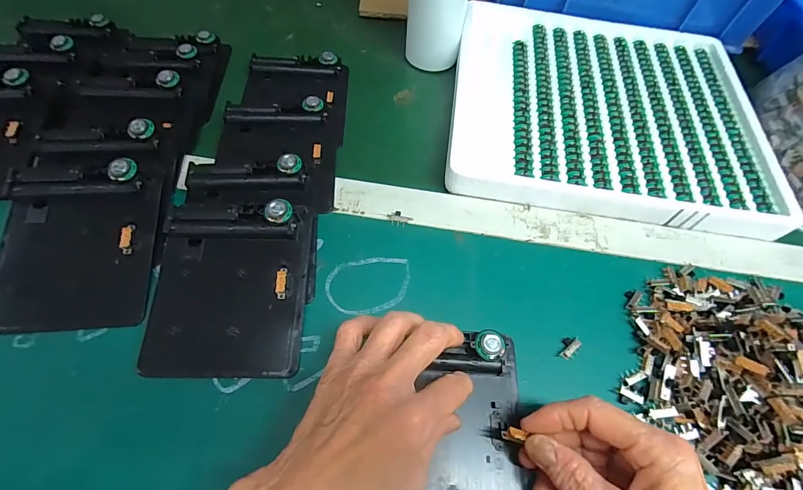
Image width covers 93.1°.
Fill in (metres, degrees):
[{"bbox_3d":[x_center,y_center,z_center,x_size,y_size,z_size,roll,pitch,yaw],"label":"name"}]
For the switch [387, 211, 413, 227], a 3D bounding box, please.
[{"bbox_3d":[-0.001,-0.023,0.336,0.022,0.004,0.014,5,58,-2],"label":"switch"}]

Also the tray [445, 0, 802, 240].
[{"bbox_3d":[0.213,-0.153,0.415,0.315,0.031,0.287,7,60,0],"label":"tray"}]

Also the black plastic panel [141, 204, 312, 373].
[{"bbox_3d":[-0.127,0.028,0.280,0.112,0.035,0.126,1,60,-4],"label":"black plastic panel"}]

